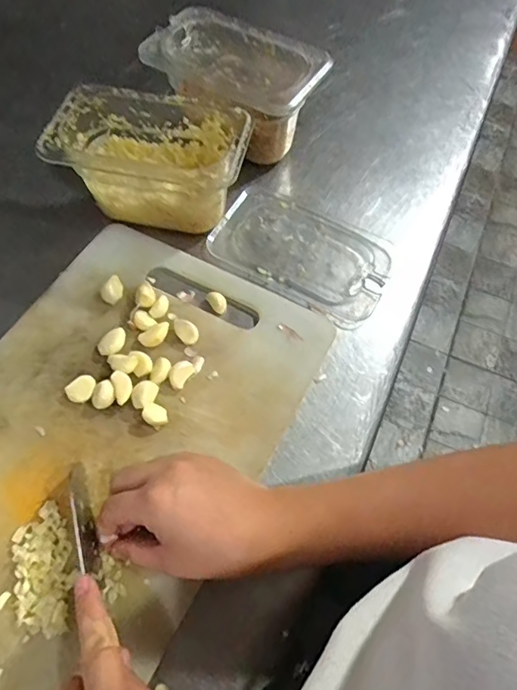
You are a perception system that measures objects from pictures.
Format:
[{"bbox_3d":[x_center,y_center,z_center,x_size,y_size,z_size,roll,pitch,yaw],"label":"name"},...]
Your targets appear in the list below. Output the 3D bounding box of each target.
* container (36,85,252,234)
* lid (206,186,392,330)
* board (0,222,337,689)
[{"bbox_3d":[-0.096,-0.162,0.473,0.165,0.093,0.094,9,61,1],"label":"container"},{"bbox_3d":[0.042,-0.093,0.493,0.171,0.017,0.106,30,63,12],"label":"lid"},{"bbox_3d":[-0.130,0.077,0.393,0.250,0.021,0.397,26,64,10],"label":"board"}]

